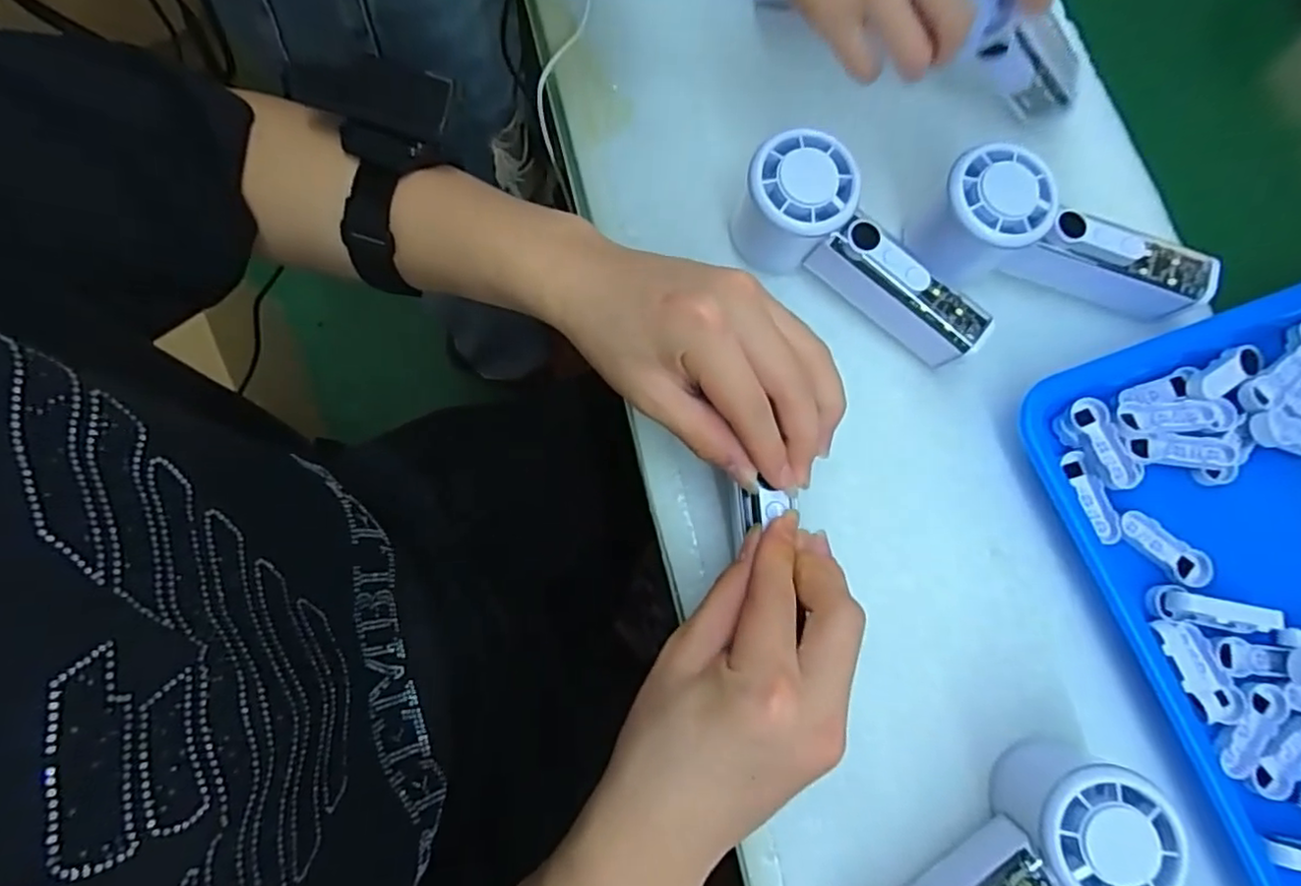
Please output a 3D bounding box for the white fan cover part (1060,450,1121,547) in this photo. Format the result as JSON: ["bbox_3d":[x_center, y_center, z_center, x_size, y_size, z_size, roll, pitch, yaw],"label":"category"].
[{"bbox_3d":[0.241,0.030,0.350,0.012,0.010,0.051,-15,79,-3],"label":"white fan cover part"}]

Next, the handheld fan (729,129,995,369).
[{"bbox_3d":[0.117,-0.104,0.347,0.149,0.059,0.058,29,80,5],"label":"handheld fan"}]

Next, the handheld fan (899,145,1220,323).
[{"bbox_3d":[0.221,-0.110,0.352,0.157,0.057,0.061,12,79,-12],"label":"handheld fan"}]

